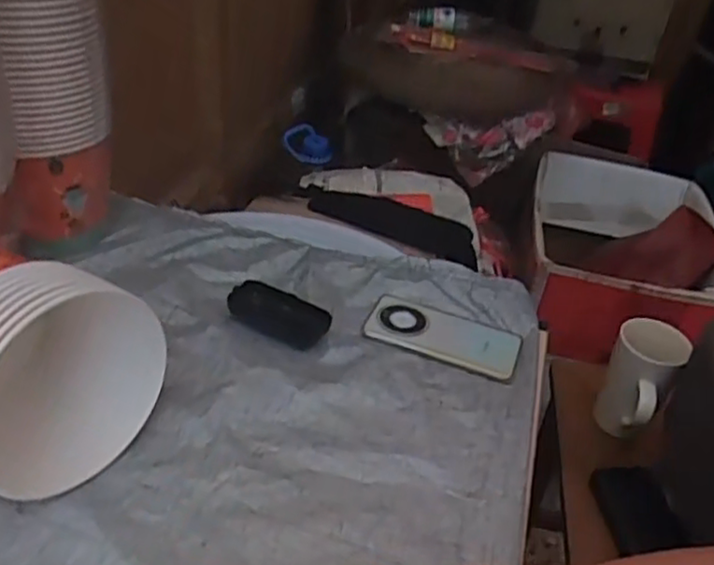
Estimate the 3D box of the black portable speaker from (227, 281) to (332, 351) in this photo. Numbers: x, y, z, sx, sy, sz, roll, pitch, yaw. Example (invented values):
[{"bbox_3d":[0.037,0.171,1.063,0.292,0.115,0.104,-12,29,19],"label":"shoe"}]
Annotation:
[{"bbox_3d":[-0.084,0.033,0.716,0.106,0.021,0.051,20,37,17],"label":"black portable speaker"}]

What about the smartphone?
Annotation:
[{"bbox_3d":[0.094,0.054,0.730,0.163,0.008,0.085,17,36,12],"label":"smartphone"}]

